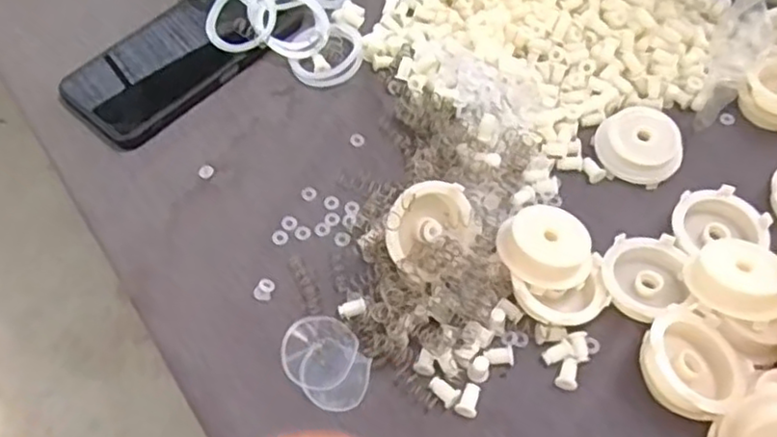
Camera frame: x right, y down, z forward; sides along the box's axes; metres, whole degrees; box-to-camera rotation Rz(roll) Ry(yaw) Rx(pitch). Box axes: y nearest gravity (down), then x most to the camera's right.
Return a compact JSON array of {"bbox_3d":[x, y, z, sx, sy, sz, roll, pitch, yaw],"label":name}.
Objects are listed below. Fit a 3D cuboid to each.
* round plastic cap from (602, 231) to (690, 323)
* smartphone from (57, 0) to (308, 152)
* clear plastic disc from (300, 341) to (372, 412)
[{"bbox_3d":[0.144,0.031,0.378,0.047,0.018,0.054,0,58,-1],"label":"round plastic cap"},{"bbox_3d":[-0.144,-0.118,0.479,0.083,0.016,0.162,39,69,22],"label":"smartphone"},{"bbox_3d":[-0.029,0.082,0.360,0.037,0.010,0.033,29,65,18],"label":"clear plastic disc"}]

